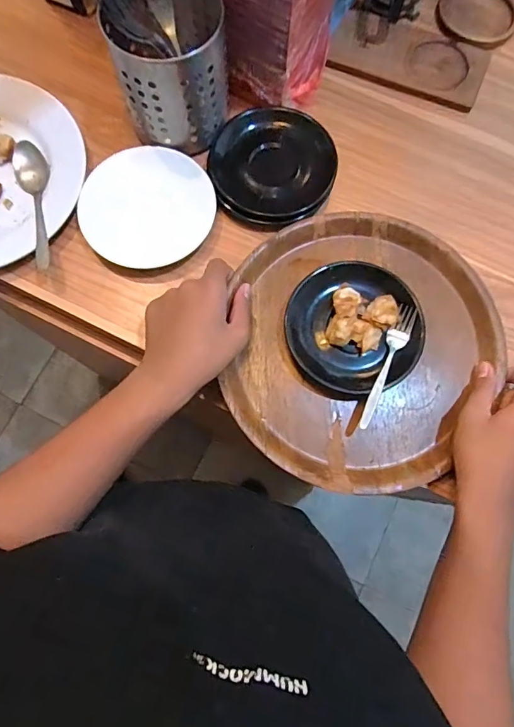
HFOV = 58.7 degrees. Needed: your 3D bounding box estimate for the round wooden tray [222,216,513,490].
[{"bbox_3d":[0.113,-0.019,0.471,0.267,0.033,0.286,0,76,-1],"label":"round wooden tray"}]

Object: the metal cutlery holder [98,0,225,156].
[{"bbox_3d":[-0.091,-0.317,0.483,0.117,0.115,0.120,-12,77,-4],"label":"metal cutlery holder"}]

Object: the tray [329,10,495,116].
[{"bbox_3d":[0.187,-0.376,0.568,0.186,0.017,0.095,21,77,4],"label":"tray"}]

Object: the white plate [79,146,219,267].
[{"bbox_3d":[-0.119,-0.175,0.504,0.139,0.013,0.141,0,76,-1],"label":"white plate"}]

